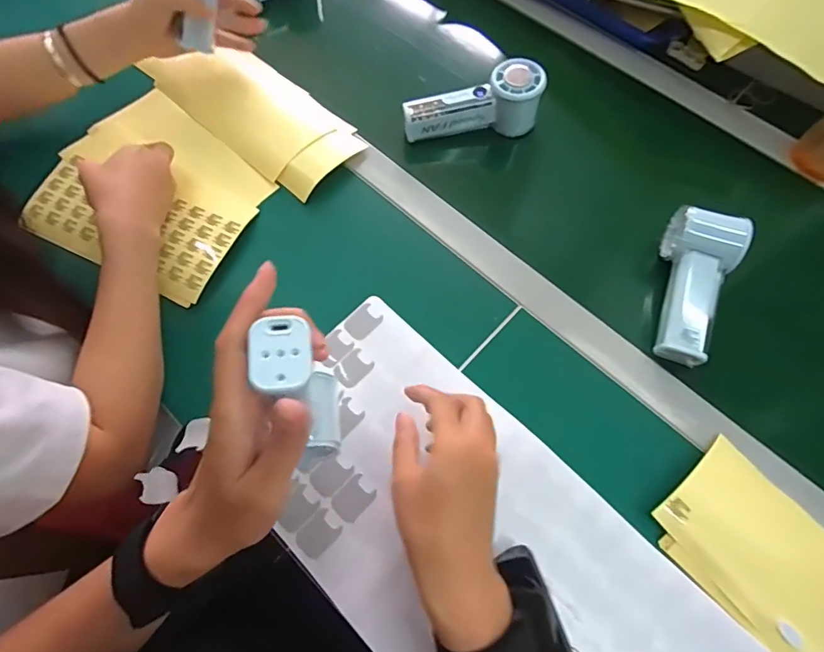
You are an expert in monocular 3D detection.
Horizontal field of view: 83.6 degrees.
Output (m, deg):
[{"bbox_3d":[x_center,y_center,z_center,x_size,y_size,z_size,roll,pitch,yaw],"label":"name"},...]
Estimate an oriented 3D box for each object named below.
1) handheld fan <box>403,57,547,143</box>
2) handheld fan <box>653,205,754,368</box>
[{"bbox_3d":[0.066,-0.250,0.517,0.150,0.055,0.052,-6,70,-3],"label":"handheld fan"},{"bbox_3d":[0.264,-0.038,0.427,0.059,0.039,0.141,20,71,6],"label":"handheld fan"}]

